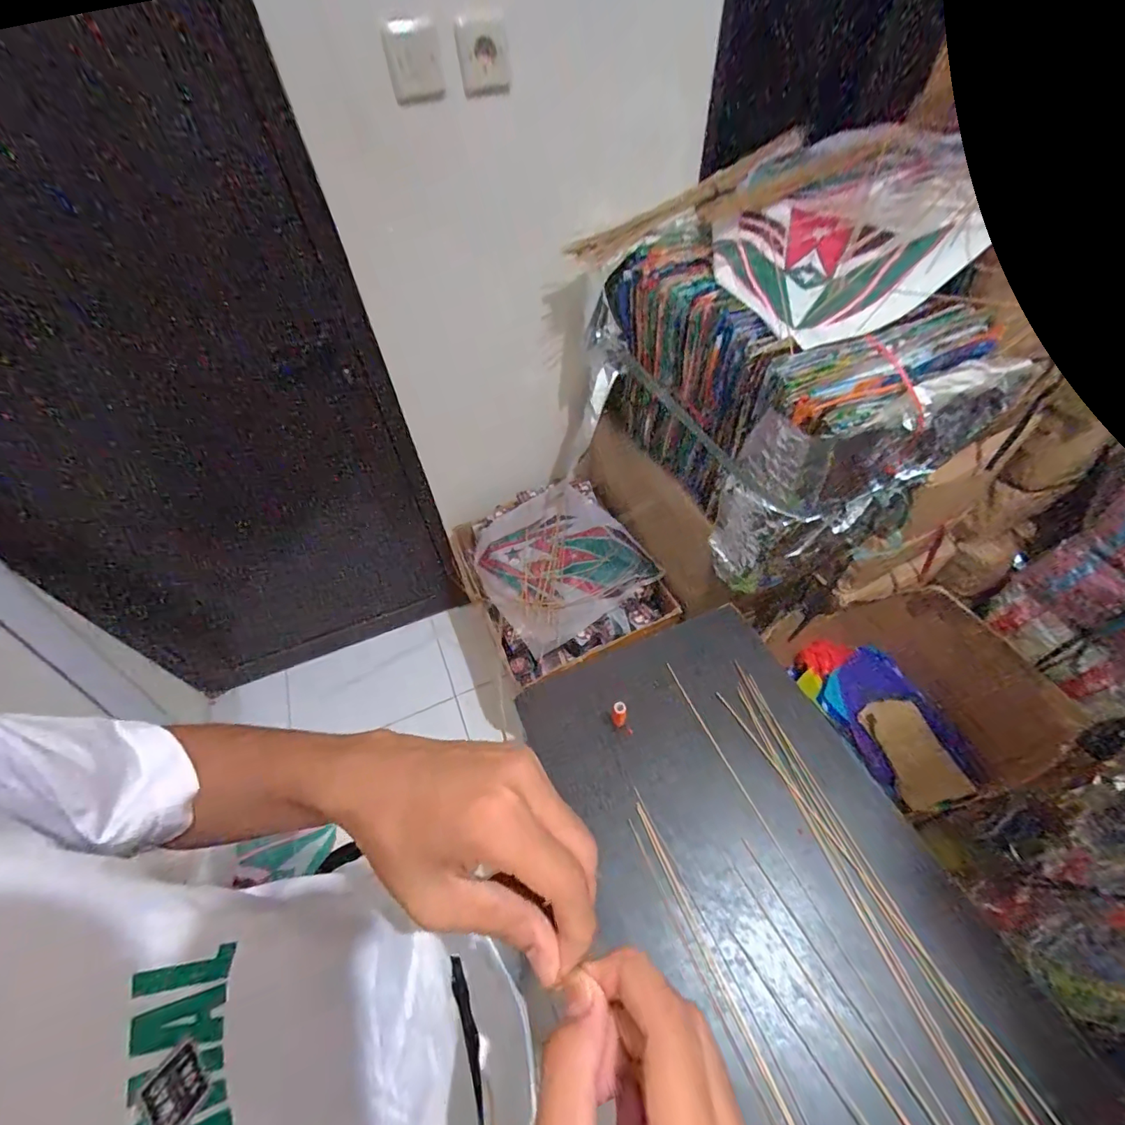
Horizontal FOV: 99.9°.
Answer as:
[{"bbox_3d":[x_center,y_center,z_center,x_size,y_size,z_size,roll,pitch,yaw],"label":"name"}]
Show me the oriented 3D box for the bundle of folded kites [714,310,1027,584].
[{"bbox_3d":[0.476,-0.158,0.798,0.360,0.398,0.149,-18,53,-11],"label":"bundle of folded kites"}]

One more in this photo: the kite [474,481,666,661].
[{"bbox_3d":[-0.024,-0.012,1.248,0.382,0.095,0.423,-29,55,-18],"label":"kite"}]

